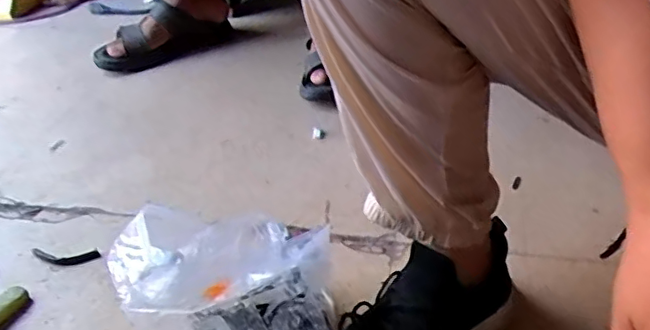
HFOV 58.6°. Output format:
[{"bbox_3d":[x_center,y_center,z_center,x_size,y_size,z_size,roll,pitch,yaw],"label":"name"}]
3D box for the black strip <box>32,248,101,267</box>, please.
[{"bbox_3d":[-0.317,0.112,0.701,0.087,0.005,0.026,1,38,6],"label":"black strip"}]

